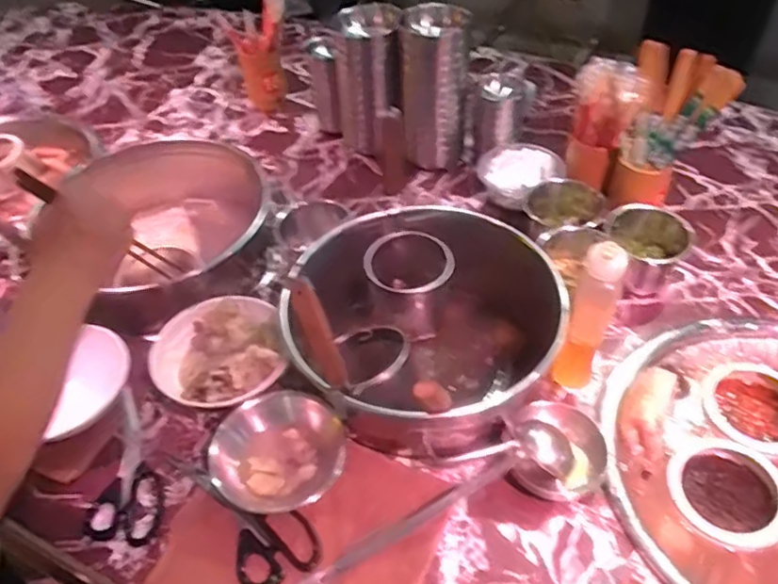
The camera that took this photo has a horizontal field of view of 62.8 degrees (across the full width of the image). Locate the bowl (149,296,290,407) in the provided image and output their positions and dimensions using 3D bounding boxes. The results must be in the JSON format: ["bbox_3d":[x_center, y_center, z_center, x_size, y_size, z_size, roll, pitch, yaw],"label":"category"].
[{"bbox_3d":[-0.223,0.091,0.839,0.162,0.077,0.172,-2,46,2],"label":"bowl"}]

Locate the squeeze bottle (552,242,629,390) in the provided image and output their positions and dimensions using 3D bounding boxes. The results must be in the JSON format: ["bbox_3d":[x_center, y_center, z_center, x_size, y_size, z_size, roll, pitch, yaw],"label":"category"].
[{"bbox_3d":[0.239,0.039,0.770,0.050,0.217,0.043,13,49,16],"label":"squeeze bottle"}]

